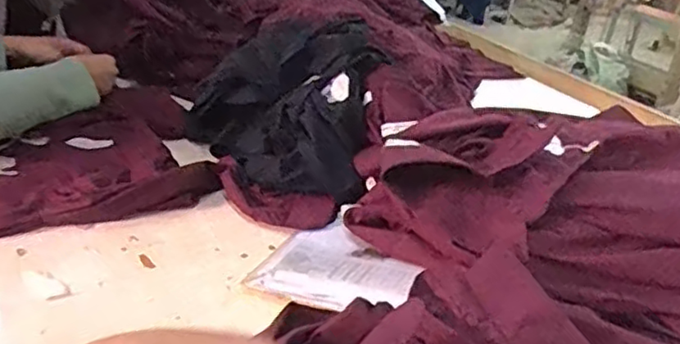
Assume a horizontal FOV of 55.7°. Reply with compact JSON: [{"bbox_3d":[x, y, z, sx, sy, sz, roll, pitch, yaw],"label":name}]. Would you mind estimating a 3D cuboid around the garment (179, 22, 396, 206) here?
[{"bbox_3d":[-0.078,-0.098,0.882,0.252,0.173,0.237,4,27,-7],"label":"garment"}]

